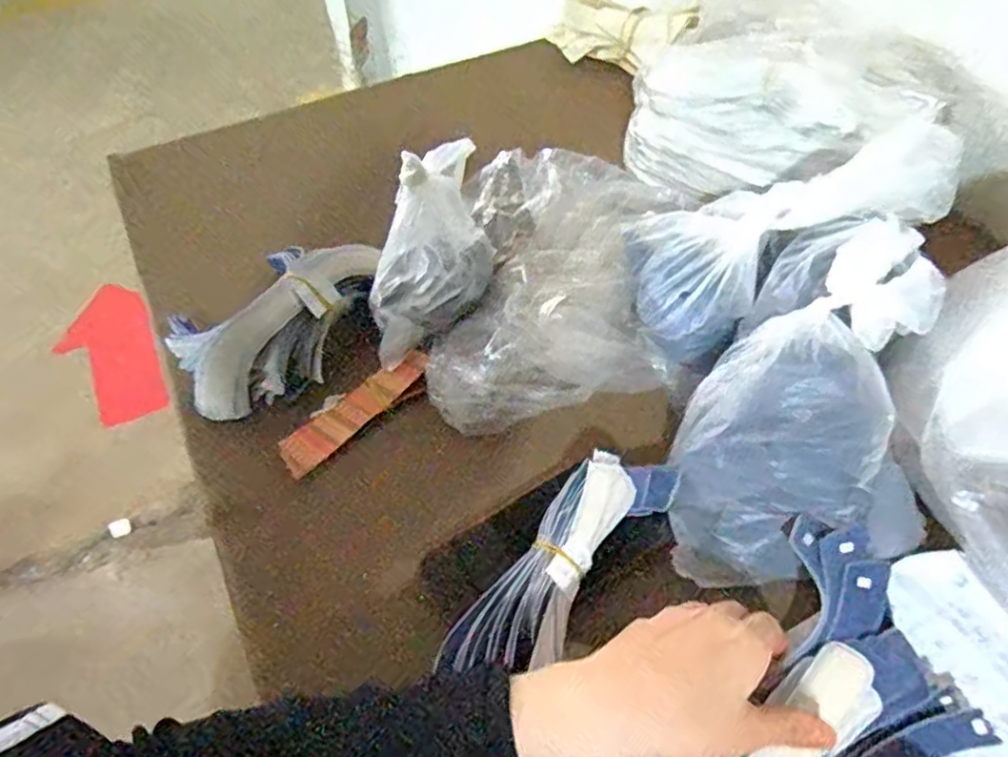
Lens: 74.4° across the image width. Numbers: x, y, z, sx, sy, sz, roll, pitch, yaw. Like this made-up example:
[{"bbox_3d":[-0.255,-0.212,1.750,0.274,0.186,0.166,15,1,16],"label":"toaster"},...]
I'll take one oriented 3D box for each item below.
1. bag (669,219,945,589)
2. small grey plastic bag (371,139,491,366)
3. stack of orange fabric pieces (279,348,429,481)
[{"bbox_3d":[0.182,0.018,0.398,0.114,0.054,0.240,31,95,24],"label":"bag"},{"bbox_3d":[-0.057,-0.095,0.518,0.099,0.110,0.126,-7,51,-3],"label":"small grey plastic bag"},{"bbox_3d":[-0.111,0.023,0.499,0.028,0.021,0.129,35,61,27],"label":"stack of orange fabric pieces"}]

